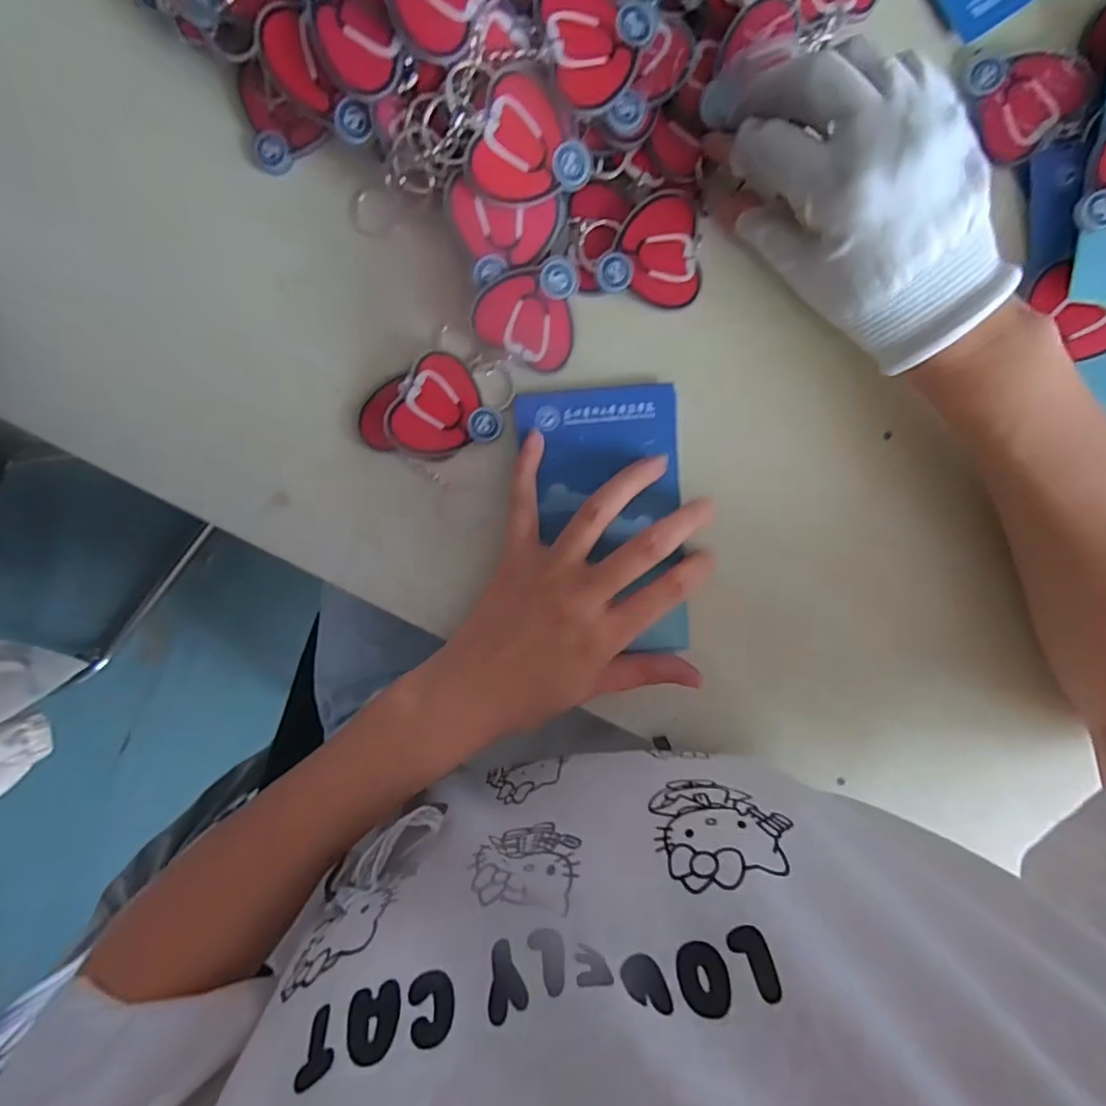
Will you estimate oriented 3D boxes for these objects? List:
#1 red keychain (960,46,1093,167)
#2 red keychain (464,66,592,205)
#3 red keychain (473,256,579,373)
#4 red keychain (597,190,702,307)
[{"bbox_3d":[0.227,-0.222,0.274,0.046,0.007,0.053,-33,95,2],"label":"red keychain"},{"bbox_3d":[-0.011,-0.177,0.253,0.050,0.004,0.050,-5,106,-18],"label":"red keychain"},{"bbox_3d":[-0.013,-0.117,0.279,0.048,0.004,0.050,2,107,-9],"label":"red keychain"},{"bbox_3d":[0.051,-0.150,0.280,0.048,0.004,0.050,12,95,-2],"label":"red keychain"}]

